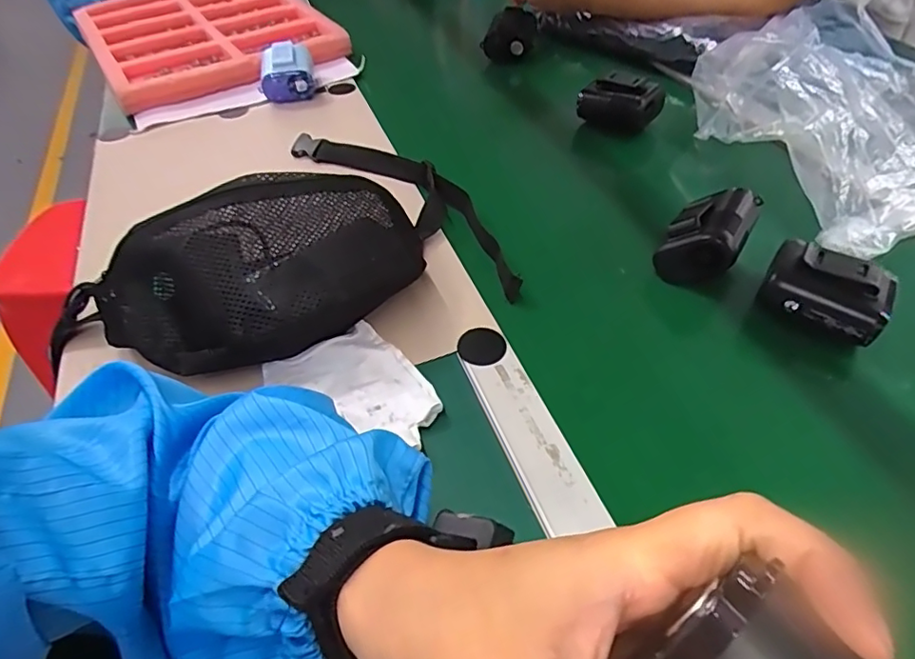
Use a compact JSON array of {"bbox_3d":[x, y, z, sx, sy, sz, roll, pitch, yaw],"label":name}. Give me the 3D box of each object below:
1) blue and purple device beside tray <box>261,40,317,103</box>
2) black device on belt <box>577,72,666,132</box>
[{"bbox_3d":[-0.227,-0.346,0.745,0.076,0.052,0.088,-13,47,-7],"label":"blue and purple device beside tray"},{"bbox_3d":[0.188,-0.262,0.641,0.092,0.051,0.035,17,50,19],"label":"black device on belt"}]

